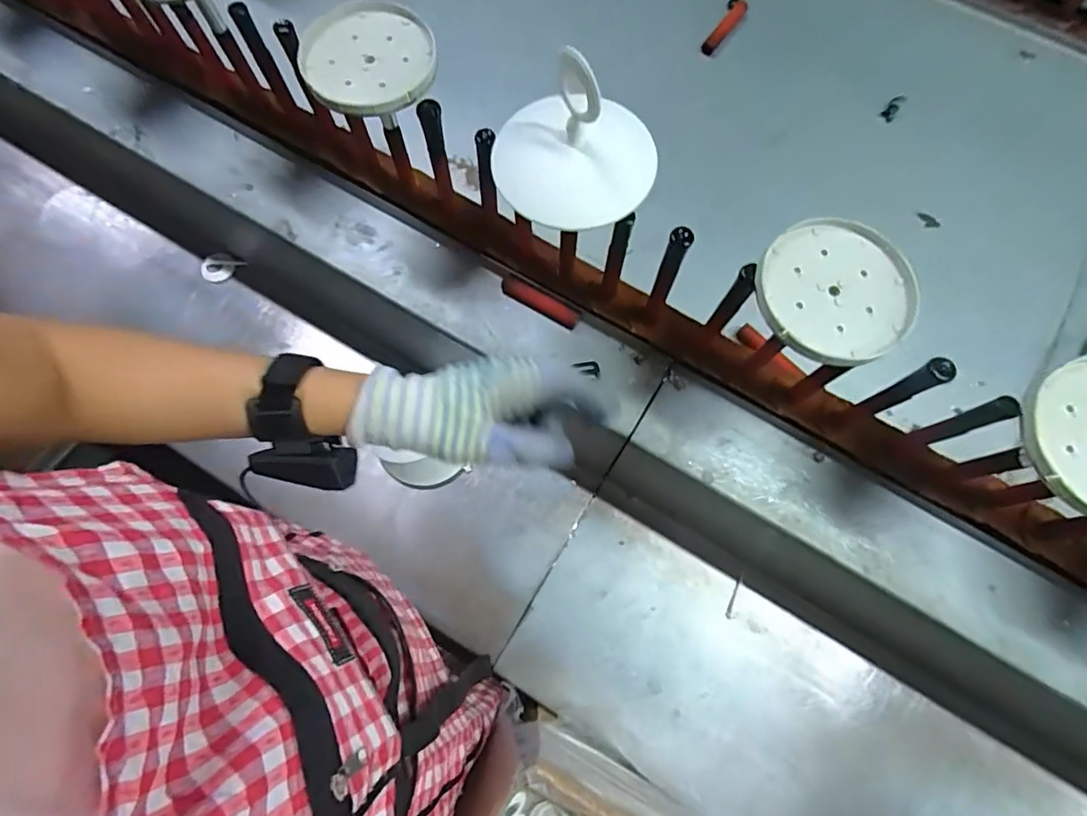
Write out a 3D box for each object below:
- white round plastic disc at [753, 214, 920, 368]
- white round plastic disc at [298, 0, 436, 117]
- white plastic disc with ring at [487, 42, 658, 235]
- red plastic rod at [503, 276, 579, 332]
[{"bbox_3d":[0.211,-0.086,0.396,0.107,0.007,0.111,0,74,2],"label":"white round plastic disc"},{"bbox_3d":[-0.146,-0.295,0.461,0.107,0.016,0.115,0,74,2],"label":"white round plastic disc"},{"bbox_3d":[0.021,-0.193,0.386,0.118,0.083,0.100,9,74,4],"label":"white plastic disc with ring"},{"bbox_3d":[-0.003,-0.114,0.591,0.090,0.010,0.020,29,77,10],"label":"red plastic rod"}]

